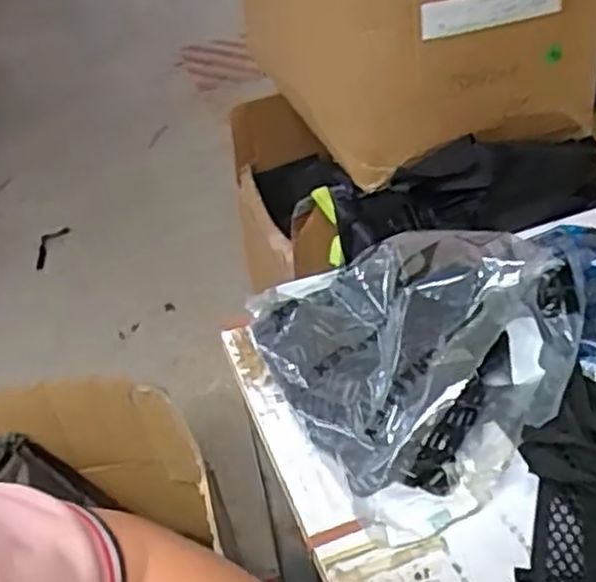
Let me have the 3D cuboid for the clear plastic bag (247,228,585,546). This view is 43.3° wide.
[{"bbox_3d":[0.091,0.031,0.658,0.215,0.125,0.299,-23,42,-19],"label":"clear plastic bag"}]

